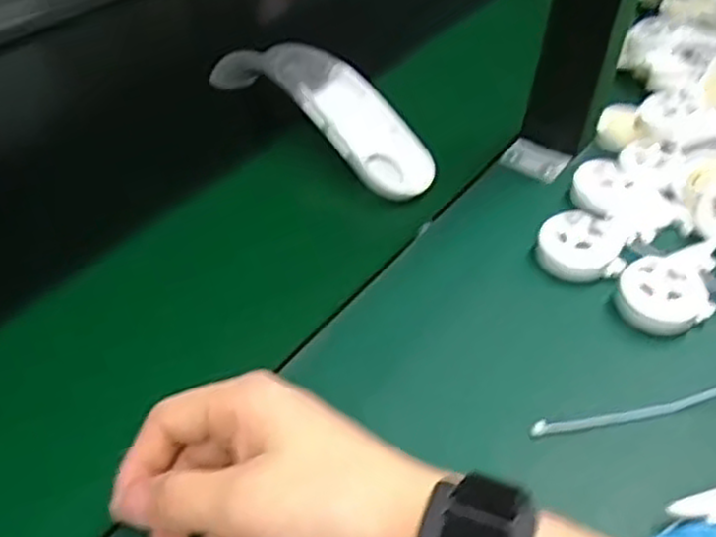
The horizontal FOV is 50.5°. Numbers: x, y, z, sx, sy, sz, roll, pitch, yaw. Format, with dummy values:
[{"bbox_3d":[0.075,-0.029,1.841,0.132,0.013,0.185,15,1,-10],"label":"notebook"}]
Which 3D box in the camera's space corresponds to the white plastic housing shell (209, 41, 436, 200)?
[{"bbox_3d":[-0.021,-0.117,0.532,0.056,0.044,0.189,-28,53,-34],"label":"white plastic housing shell"}]

